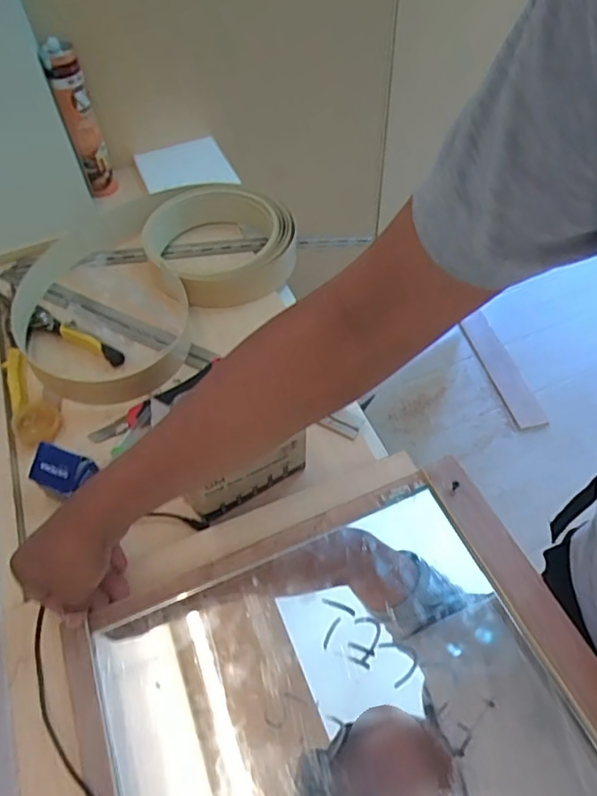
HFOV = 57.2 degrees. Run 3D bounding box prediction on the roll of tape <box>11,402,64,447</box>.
[{"bbox_3d":[-0.306,0.029,0.642,0.050,0.020,0.050,-2,51,2],"label":"roll of tape"}]

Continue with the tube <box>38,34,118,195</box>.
[{"bbox_3d":[-0.334,-0.419,0.851,0.052,0.213,0.056,-12,51,-7],"label":"tube"}]

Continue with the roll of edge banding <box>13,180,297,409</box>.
[{"bbox_3d":[-0.219,-0.192,0.781,0.334,0.059,0.430,34,62,25],"label":"roll of edge banding"}]

